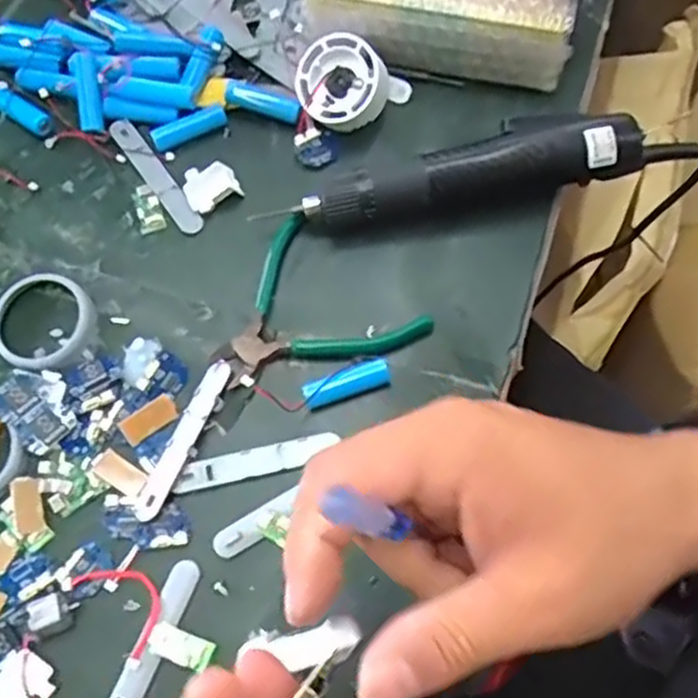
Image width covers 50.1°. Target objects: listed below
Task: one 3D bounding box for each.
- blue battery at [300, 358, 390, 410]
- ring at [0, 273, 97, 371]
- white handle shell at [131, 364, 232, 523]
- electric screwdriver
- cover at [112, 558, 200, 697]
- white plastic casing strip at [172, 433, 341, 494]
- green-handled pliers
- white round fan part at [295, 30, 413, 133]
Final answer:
[{"bbox_3d":[-0.002,0.018,0.420,0.050,0.014,0.018,-20,73,-8],"label":"blue battery"},{"bbox_3d":[-0.178,-0.016,0.436,0.060,0.011,0.057,0,71,-1],"label":"ring"},{"bbox_3d":[-0.091,0.049,0.412,0.017,0.007,0.093,24,72,7],"label":"white handle shell"},{"bbox_3d":[0.066,-0.102,0.451,0.214,0.050,0.042,-11,72,-5],"label":"electric screwdriver"},{"bbox_3d":[-0.099,0.150,0.379,0.015,0.007,0.085,22,72,6],"label":"cover"},{"bbox_3d":[-0.051,0.063,0.410,0.088,0.004,0.015,-12,72,-5],"label":"white plastic casing strip"},{"bbox_3d":[-0.009,-0.018,0.433,0.105,0.012,0.096,23,72,6],"label":"green-handled pliers"},{"bbox_3d":[-0.001,-0.171,0.482,0.058,0.045,0.056,-38,87,16],"label":"white round fan part"}]

